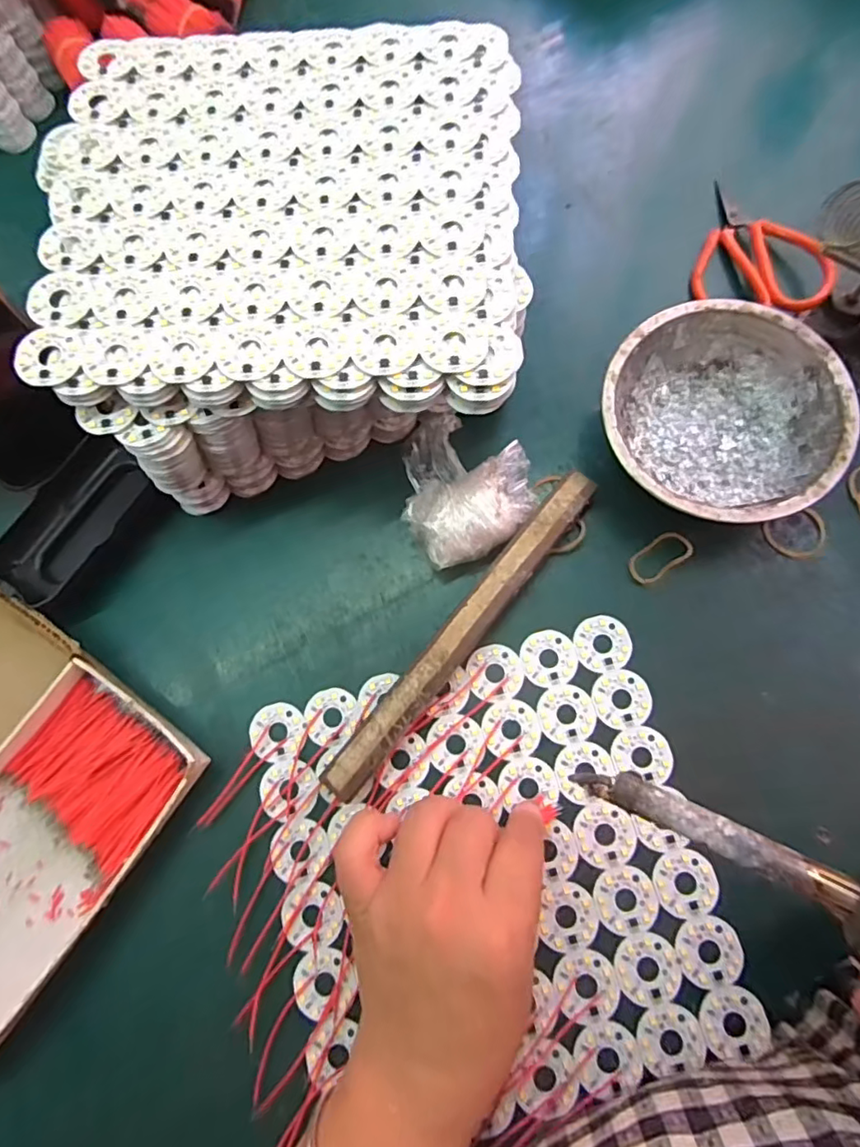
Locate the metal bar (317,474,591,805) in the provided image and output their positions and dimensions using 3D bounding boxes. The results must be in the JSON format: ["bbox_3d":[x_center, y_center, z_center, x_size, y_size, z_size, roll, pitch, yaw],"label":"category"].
[{"bbox_3d":[0.019,0.030,0.312,0.020,0.018,0.212,39,81,11],"label":"metal bar"}]

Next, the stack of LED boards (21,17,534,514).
[{"bbox_3d":[-0.069,-0.166,0.319,0.229,0.092,0.225,-5,76,1],"label":"stack of LED boards"}]

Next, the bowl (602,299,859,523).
[{"bbox_3d":[0.158,-0.085,0.318,0.123,0.040,0.123,-1,76,2],"label":"bowl"}]

